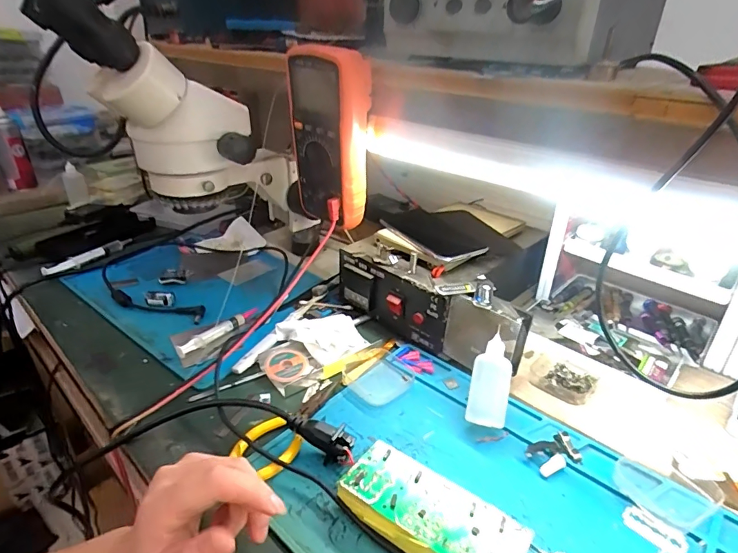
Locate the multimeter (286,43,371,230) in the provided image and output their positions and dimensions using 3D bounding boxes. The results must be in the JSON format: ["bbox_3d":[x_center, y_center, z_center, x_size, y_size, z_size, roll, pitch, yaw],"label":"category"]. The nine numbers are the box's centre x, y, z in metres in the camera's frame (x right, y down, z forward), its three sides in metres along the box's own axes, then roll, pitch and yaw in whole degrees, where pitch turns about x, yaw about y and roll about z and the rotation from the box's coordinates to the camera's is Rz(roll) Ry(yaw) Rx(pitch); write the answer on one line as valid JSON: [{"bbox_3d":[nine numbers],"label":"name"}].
[{"bbox_3d":[-0.044,-0.144,0.477,0.084,0.176,0.043,23,35,35],"label":"multimeter"}]

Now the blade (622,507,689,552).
[{"bbox_3d":[0.219,0.194,0.343,0.022,0.004,0.042,-23,31,-26],"label":"blade"}]

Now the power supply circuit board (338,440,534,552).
[{"bbox_3d":[0.043,0.178,0.329,0.131,0.028,0.058,19,33,30],"label":"power supply circuit board"}]

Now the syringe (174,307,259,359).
[{"bbox_3d":[-0.179,0.067,0.537,0.013,0.018,0.106,22,35,34],"label":"syringe"}]

